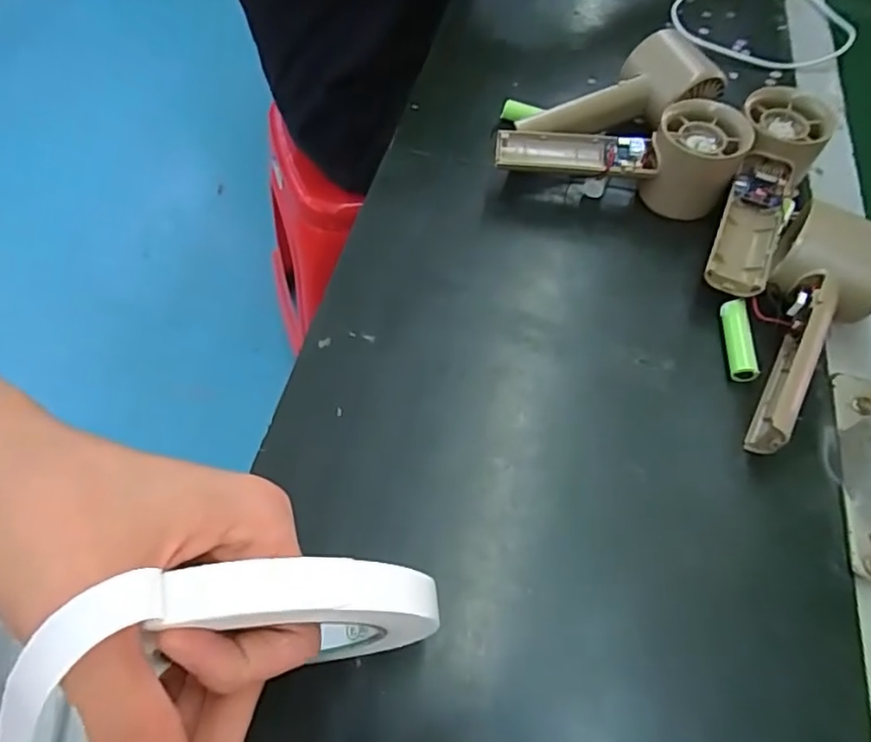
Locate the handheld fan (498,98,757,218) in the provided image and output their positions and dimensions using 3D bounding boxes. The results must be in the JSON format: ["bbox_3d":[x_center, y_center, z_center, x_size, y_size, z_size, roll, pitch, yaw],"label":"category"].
[{"bbox_3d":[0.119,-0.143,0.403,0.156,0.058,0.049,9,60,6],"label":"handheld fan"}]

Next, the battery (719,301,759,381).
[{"bbox_3d":[0.179,-0.017,0.351,0.018,0.014,0.050,5,59,4],"label":"battery"}]

